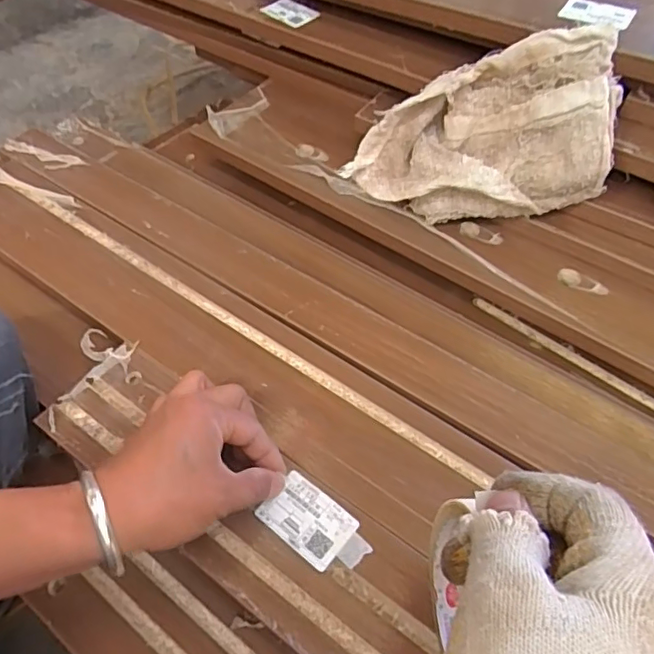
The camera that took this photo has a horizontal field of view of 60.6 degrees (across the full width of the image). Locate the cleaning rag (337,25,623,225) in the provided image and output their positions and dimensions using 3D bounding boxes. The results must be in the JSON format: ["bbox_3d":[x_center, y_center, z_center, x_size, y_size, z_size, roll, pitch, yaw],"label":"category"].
[{"bbox_3d":[0.132,-0.168,0.499,0.216,0.123,0.109,-1,53,1],"label":"cleaning rag"}]

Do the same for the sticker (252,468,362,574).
[{"bbox_3d":[-0.013,0.128,0.373,0.059,0.004,0.040,33,63,23],"label":"sticker"}]

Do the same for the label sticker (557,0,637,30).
[{"bbox_3d":[0.252,-0.293,0.521,0.063,0.007,0.024,20,86,15],"label":"label sticker"}]

